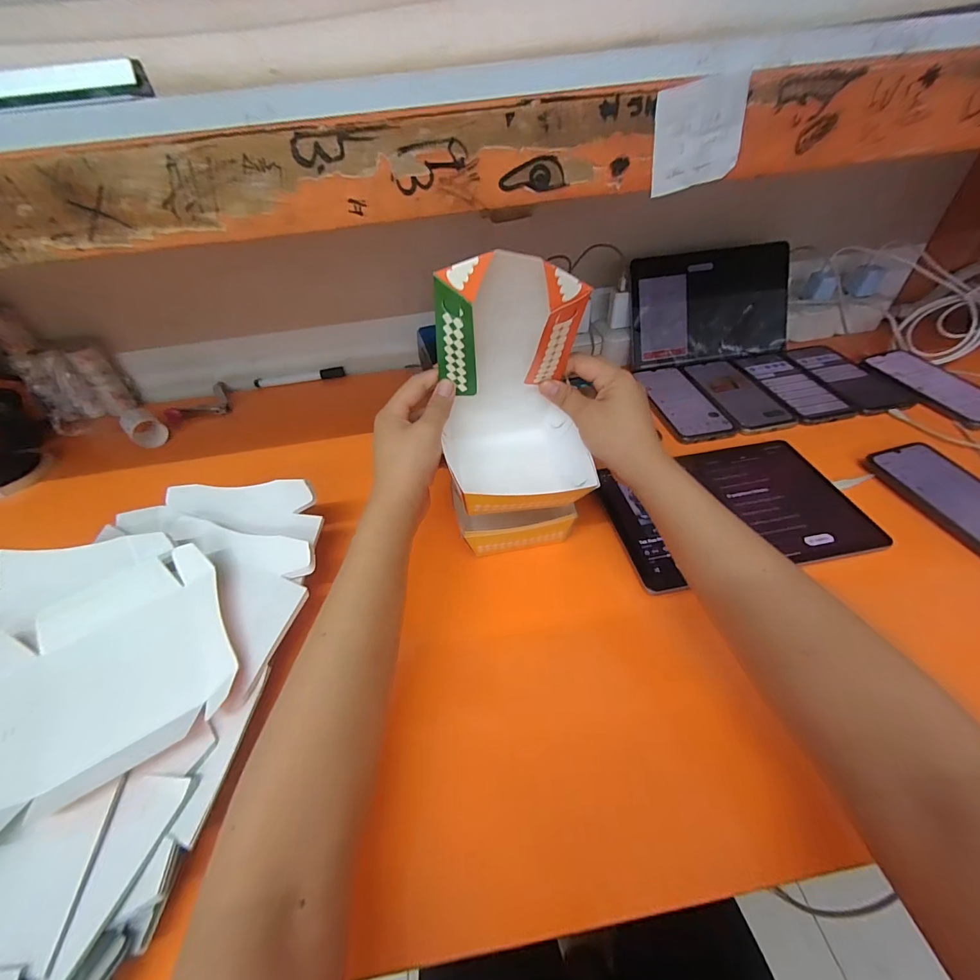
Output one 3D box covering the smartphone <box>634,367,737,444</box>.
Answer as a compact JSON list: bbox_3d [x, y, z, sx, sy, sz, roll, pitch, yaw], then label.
[{"bbox_3d":[0.268,-0.126,0.587,0.083,0.007,0.171,-9,45,-3],"label":"smartphone"}]

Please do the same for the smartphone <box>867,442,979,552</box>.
[{"bbox_3d":[0.489,0.013,0.423,0.086,0.009,0.171,-10,45,-4],"label":"smartphone"}]

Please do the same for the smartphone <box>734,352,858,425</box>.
[{"bbox_3d":[0.435,-0.152,0.598,0.087,0.008,0.171,-9,45,-3],"label":"smartphone"}]

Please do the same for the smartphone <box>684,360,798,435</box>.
[{"bbox_3d":[0.350,-0.139,0.594,0.084,0.006,0.175,-10,45,-4],"label":"smartphone"}]

